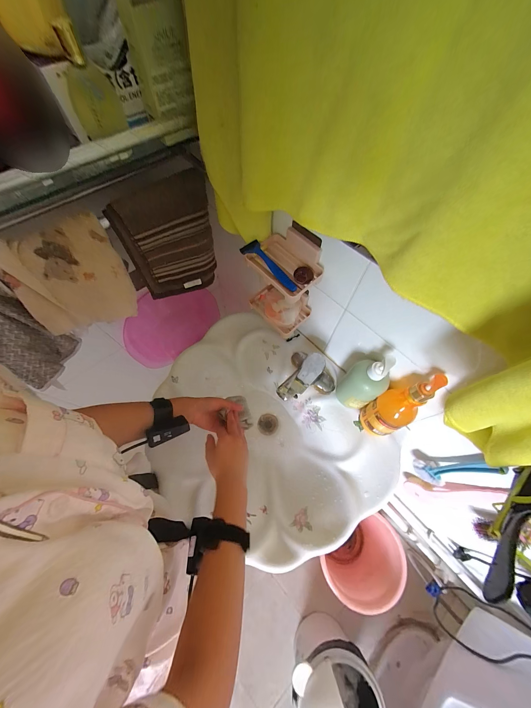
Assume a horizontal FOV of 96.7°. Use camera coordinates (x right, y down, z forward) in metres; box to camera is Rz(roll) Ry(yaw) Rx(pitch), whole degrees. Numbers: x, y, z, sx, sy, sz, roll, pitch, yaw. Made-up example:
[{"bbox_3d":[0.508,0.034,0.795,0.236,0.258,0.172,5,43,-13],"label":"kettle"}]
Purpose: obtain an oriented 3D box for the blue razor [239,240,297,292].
[{"bbox_3d":[0.011,-0.163,0.425,0.126,0.028,0.032,38,70,16],"label":"blue razor"}]

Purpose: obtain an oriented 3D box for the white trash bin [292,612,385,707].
[{"bbox_3d":[0.227,1.104,0.765,0.252,0.384,0.267,-11,65,-6],"label":"white trash bin"}]

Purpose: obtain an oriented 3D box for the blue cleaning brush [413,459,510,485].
[{"bbox_3d":[0.365,0.233,0.471,0.044,0.174,0.048,13,65,6],"label":"blue cleaning brush"}]

